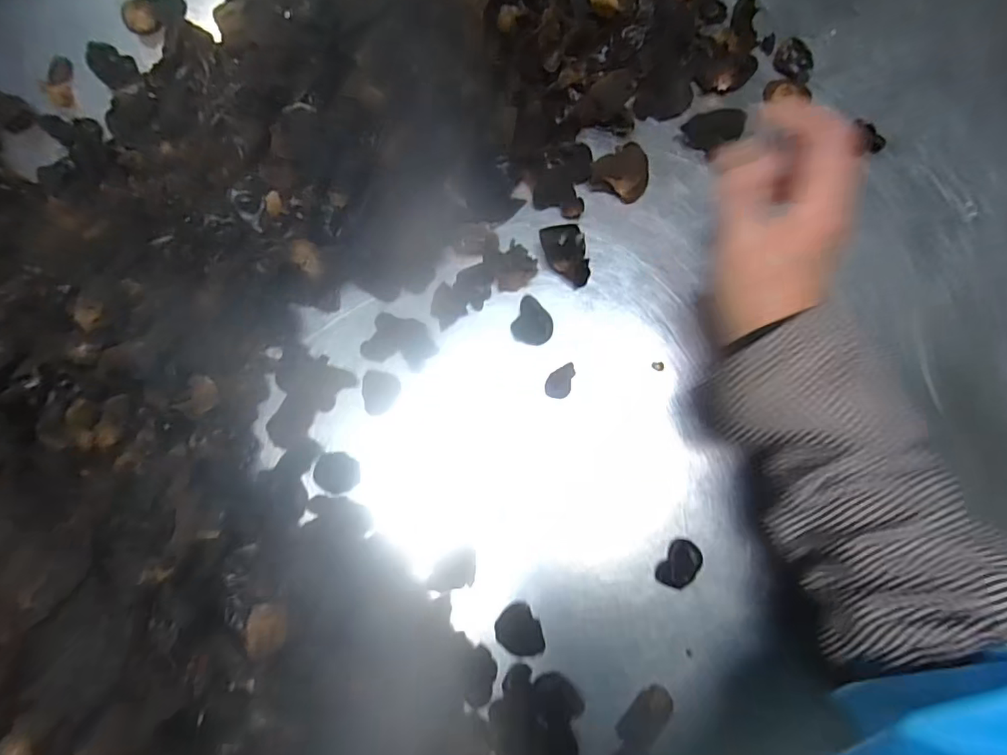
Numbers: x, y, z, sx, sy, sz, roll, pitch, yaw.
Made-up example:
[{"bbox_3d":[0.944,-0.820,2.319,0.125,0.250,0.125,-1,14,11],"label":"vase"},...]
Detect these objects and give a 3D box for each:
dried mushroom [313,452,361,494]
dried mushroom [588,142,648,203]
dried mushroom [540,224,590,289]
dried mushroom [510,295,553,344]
[{"bbox_3d":[-0.126,0.072,0.407,0.032,0.012,0.029,33,84,4],"label":"dried mushroom"},{"bbox_3d":[0.098,-0.173,0.440,0.044,0.009,0.052,23,83,3],"label":"dried mushroom"},{"bbox_3d":[0.051,-0.099,0.437,0.033,0.007,0.051,-12,83,-2],"label":"dried mushroom"},{"bbox_3d":[0.025,-0.044,0.430,0.031,0.004,0.035,20,94,-9],"label":"dried mushroom"}]

